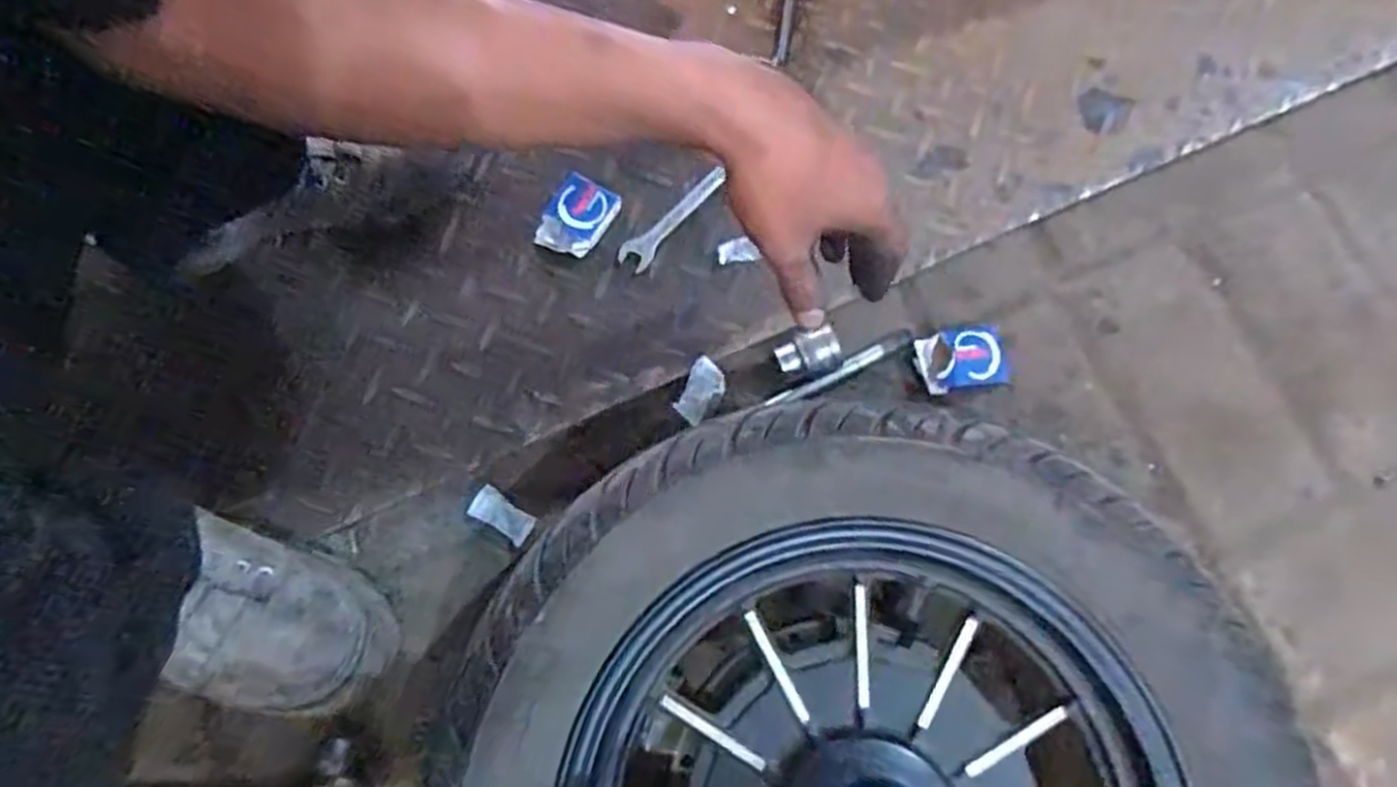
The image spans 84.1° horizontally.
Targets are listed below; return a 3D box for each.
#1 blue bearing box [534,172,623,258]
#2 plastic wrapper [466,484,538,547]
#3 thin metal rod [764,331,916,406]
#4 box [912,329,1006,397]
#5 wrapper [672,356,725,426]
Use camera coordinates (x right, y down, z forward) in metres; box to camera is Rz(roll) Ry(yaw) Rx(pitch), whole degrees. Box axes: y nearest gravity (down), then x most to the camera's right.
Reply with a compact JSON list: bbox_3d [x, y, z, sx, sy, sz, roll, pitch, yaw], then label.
[{"bbox_3d":[-0.087,-0.128,0.564,0.046,0.015,0.058,26,79,6],"label":"blue bearing box"},{"bbox_3d":[-0.133,0.083,0.524,0.044,0.004,0.022,33,79,8],"label":"plastic wrapper"},{"bbox_3d":[0.099,-0.016,0.540,0.112,0.010,0.010,-27,78,-5],"label":"thin metal rod"},{"bbox_3d":[0.182,-0.022,0.537,0.060,0.025,0.041,-9,77,-1],"label":"box"},{"bbox_3d":[0.000,-0.002,0.542,0.027,0.005,0.043,36,80,8],"label":"wrapper"}]

